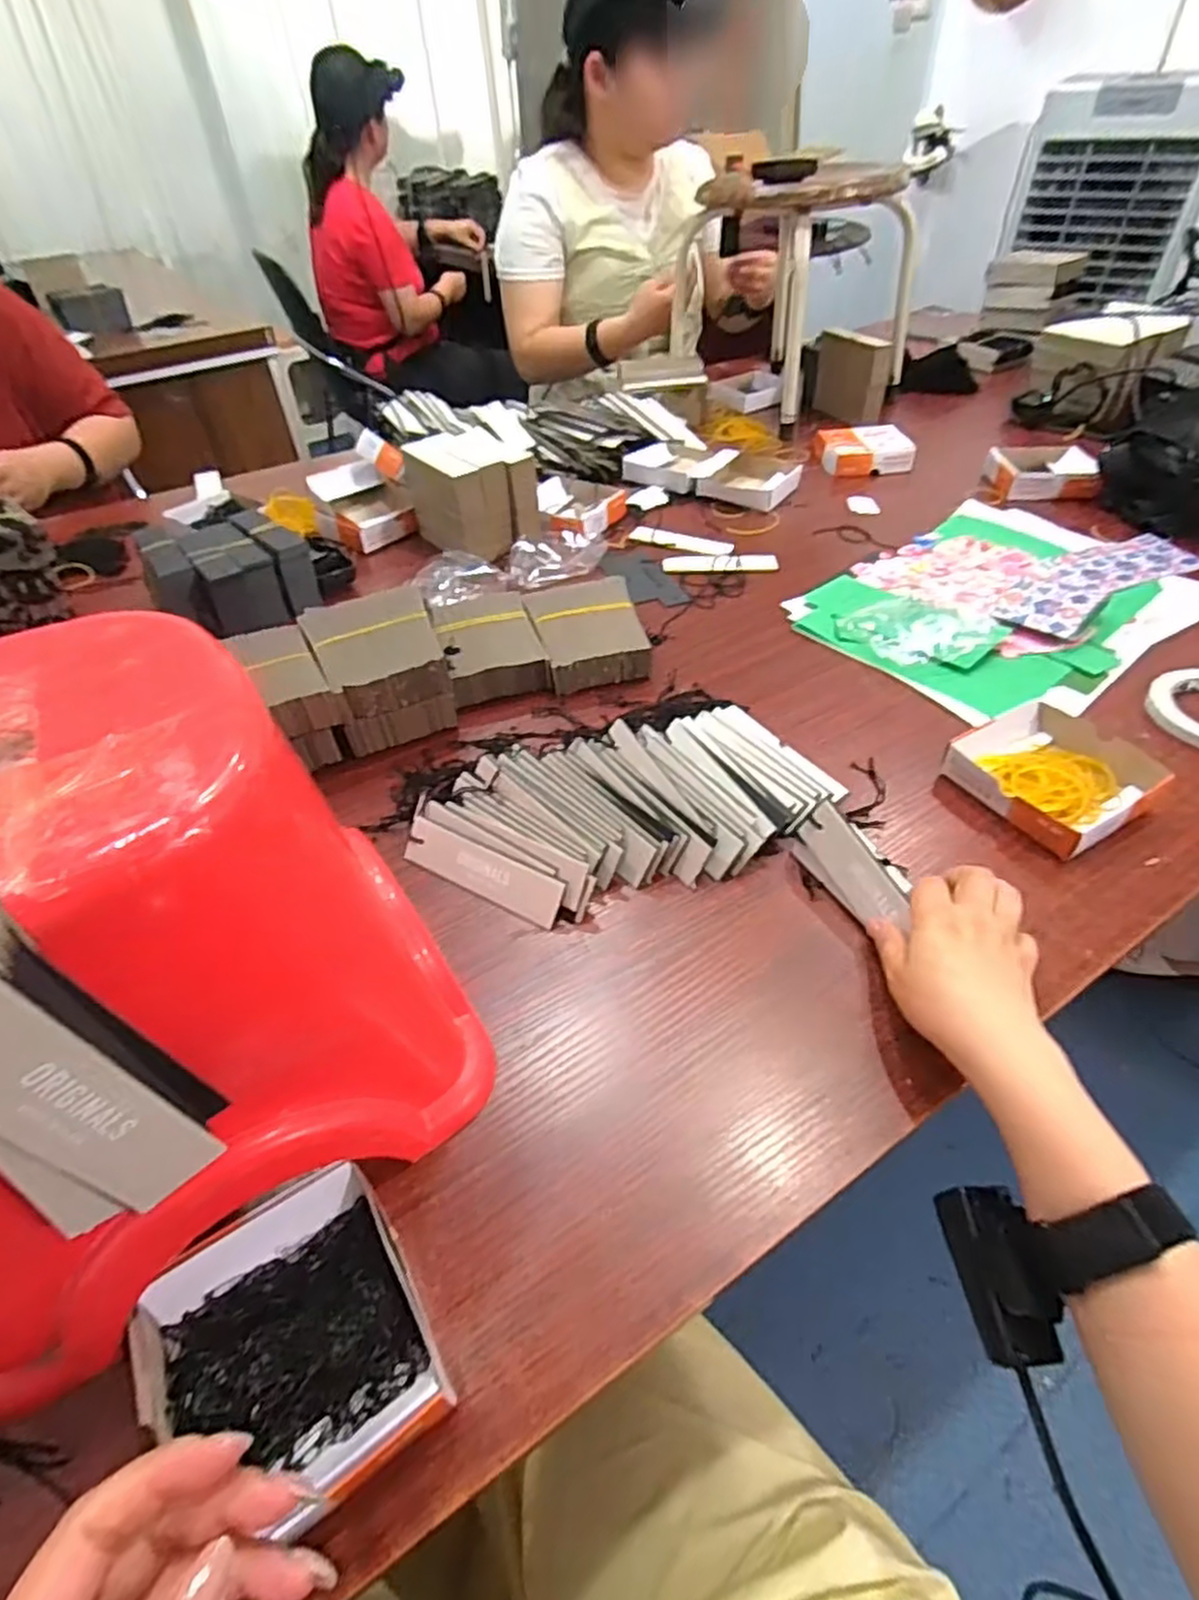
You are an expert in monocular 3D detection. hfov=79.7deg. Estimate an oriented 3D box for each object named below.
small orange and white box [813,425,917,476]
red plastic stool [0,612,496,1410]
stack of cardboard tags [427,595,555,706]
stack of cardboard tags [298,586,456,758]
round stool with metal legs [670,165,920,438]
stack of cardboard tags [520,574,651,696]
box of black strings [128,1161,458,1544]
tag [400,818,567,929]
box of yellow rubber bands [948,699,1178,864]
[{"bbox_3d":[0.368,-0.493,1.012,0.118,0.035,0.100,-5,45,-2],"label":"small orange and white box"},{"bbox_3d":[-0.210,0.075,0.330,0.244,0.234,0.224,-24,48,-20],"label":"red plastic stool"},{"bbox_3d":[-0.103,-0.145,0.673,0.087,0.040,0.122,-14,45,-11],"label":"stack of cardboard tags"},{"bbox_3d":[-0.186,-0.117,0.622,0.101,0.076,0.128,-21,47,-17],"label":"stack of cardboard tags"},{"bbox_3d":[0.283,-0.778,1.114,0.245,0.295,0.282,-28,50,-23],"label":"round stool with metal legs"},{"bbox_3d":[-0.012,-0.158,0.683,0.099,0.038,0.127,-9,45,-6],"label":"stack of cardboard tags"},{"bbox_3d":[-0.126,0.230,0.297,0.103,0.033,0.108,-29,49,-21],"label":"box of black strings"},{"bbox_3d":[-0.081,0.048,0.489,0.126,0.004,0.032,22,85,23],"label":"tag"},{"bbox_3d":[0.333,-0.019,0.530,0.116,0.028,0.117,-23,48,-19],"label":"box of yellow rubber bands"}]

